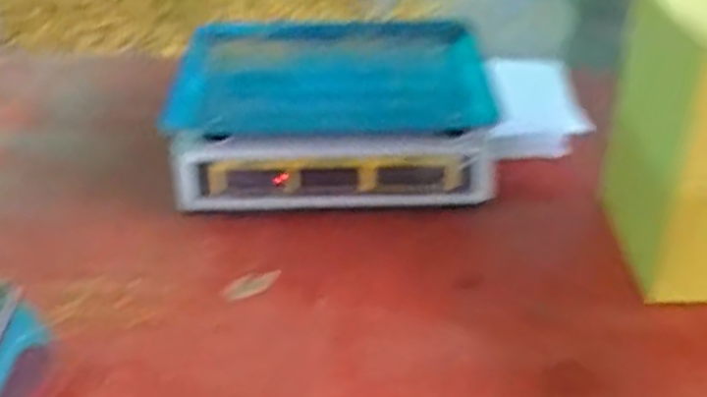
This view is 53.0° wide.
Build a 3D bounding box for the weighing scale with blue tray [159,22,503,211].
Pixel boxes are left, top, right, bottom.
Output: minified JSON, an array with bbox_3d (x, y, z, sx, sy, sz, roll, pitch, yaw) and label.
[{"bbox_3d":[-0.021,-0.097,0.789,0.328,0.110,0.249,-3,38,0],"label":"weighing scale with blue tray"}]

